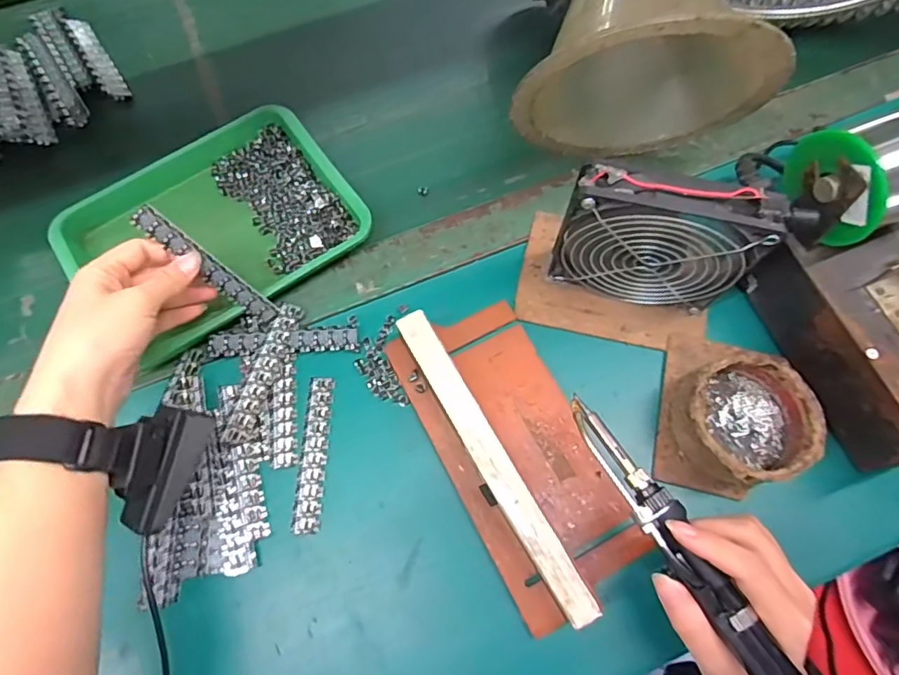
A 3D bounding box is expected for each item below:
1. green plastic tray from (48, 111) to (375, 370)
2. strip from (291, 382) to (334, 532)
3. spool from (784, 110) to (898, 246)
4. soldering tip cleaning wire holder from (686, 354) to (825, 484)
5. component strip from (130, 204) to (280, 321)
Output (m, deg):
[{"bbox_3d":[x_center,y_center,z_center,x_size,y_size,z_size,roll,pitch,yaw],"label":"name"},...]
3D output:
[{"bbox_3d":[-0.190,-0.090,0.432,0.209,0.024,0.171,-36,73,-12],"label":"green plastic tray"},{"bbox_3d":[-0.096,0.081,0.378,0.019,0.004,0.108,1,69,1],"label":"strip"},{"bbox_3d":[0.263,-0.103,0.321,0.084,0.056,0.067,-22,72,-8],"label":"spool"},{"bbox_3d":[0.200,0.056,0.359,0.078,0.038,0.077,0,69,1],"label":"soldering tip cleaning wire holder"},{"bbox_3d":[-0.166,-0.048,0.370,0.016,0.109,0.004,-40,31,9],"label":"component strip"}]

